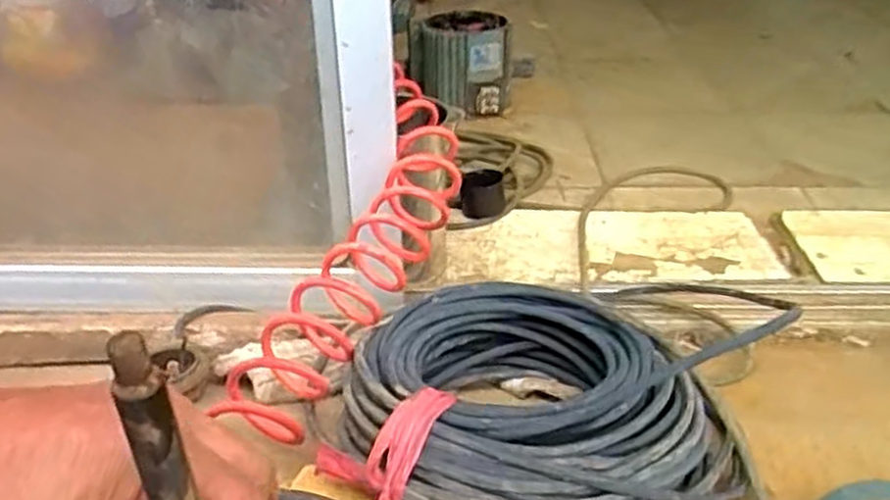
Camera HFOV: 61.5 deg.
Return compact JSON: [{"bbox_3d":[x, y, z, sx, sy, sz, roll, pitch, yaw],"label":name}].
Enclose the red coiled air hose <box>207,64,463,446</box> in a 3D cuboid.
[{"bbox_3d":[-0.070,0.003,0.715,0.105,0.104,0.425,13,52,17],"label":"red coiled air hose"}]

